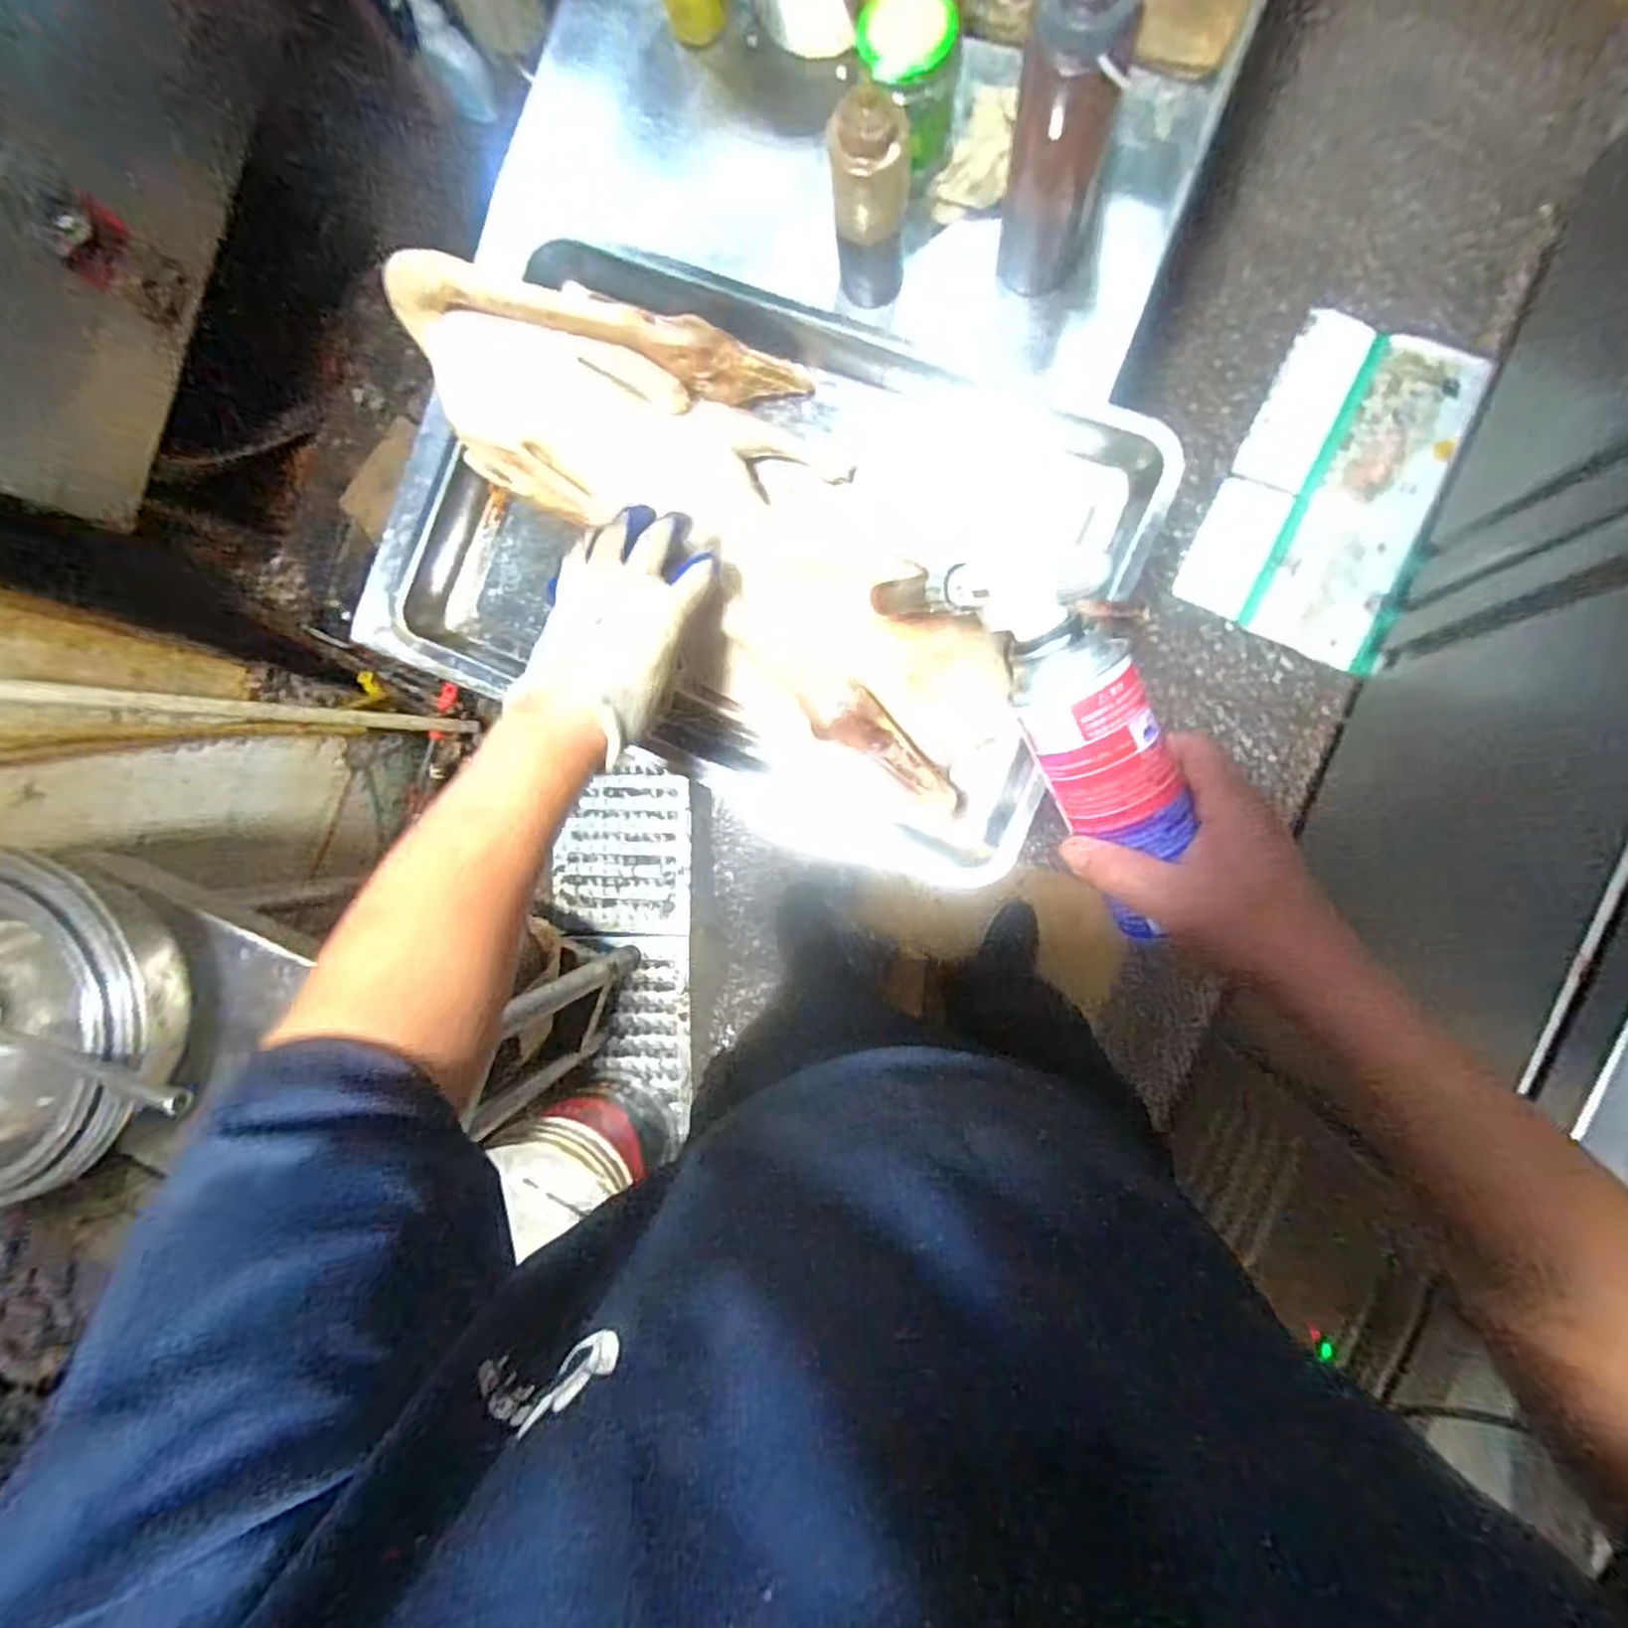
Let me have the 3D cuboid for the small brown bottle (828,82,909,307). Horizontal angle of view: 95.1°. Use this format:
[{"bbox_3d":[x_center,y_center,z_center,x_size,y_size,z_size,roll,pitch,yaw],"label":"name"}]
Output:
[{"bbox_3d":[0.044,-0.475,0.584,0.058,0.141,0.053,0,91,9],"label":"small brown bottle"}]

